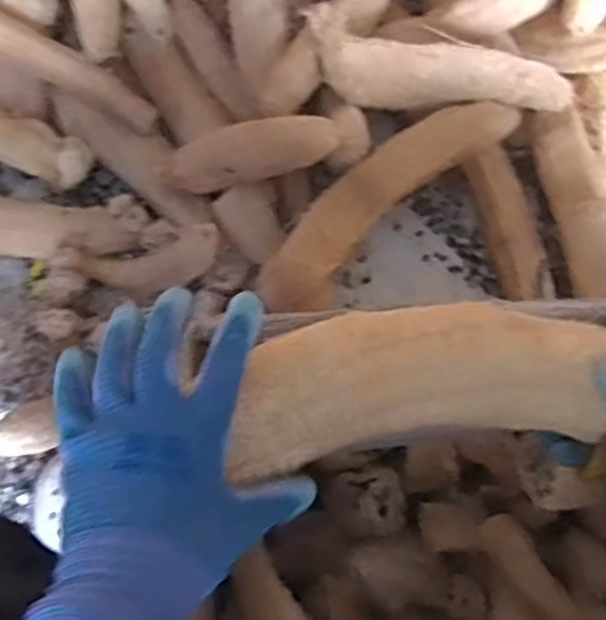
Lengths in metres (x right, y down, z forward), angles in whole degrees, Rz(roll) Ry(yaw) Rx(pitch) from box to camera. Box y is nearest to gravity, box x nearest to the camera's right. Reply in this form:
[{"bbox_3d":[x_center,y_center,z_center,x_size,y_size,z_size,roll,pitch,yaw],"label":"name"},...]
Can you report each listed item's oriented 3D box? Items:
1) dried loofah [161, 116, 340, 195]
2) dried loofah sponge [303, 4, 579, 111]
[{"bbox_3d":[-0.067,-0.170,0.793,0.204,0.062,0.049,-11,67,13],"label":"dried loofah"},{"bbox_3d":[0.159,-0.267,0.824,0.303,0.089,0.064,8,68,4],"label":"dried loofah sponge"}]

